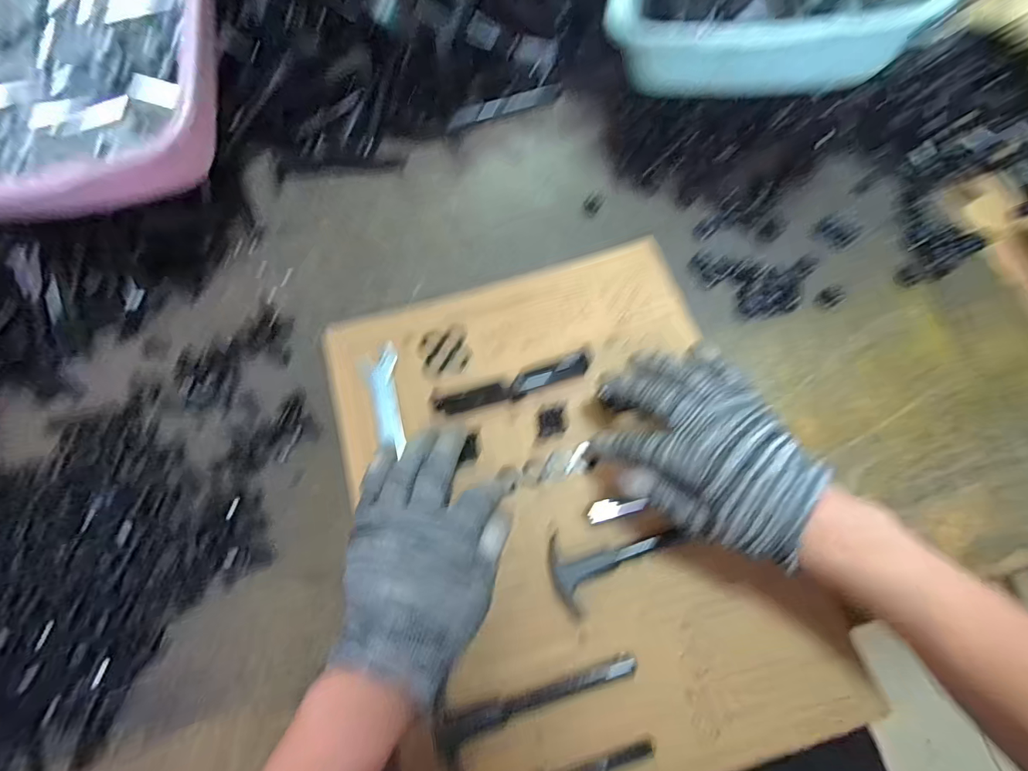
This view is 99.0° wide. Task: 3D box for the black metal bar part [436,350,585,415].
[{"bbox_3d":[0.001,0.000,0.355,0.125,0.007,0.018,-18,71,-5],"label":"black metal bar part"}]

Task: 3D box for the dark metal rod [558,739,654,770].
[{"bbox_3d":[0.049,0.232,0.266,0.074,0.006,0.012,-16,71,-4],"label":"dark metal rod"}]

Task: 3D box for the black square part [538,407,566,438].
[{"bbox_3d":[0.030,0.029,0.347,0.021,0.005,0.021,-11,71,-2],"label":"black square part"}]

